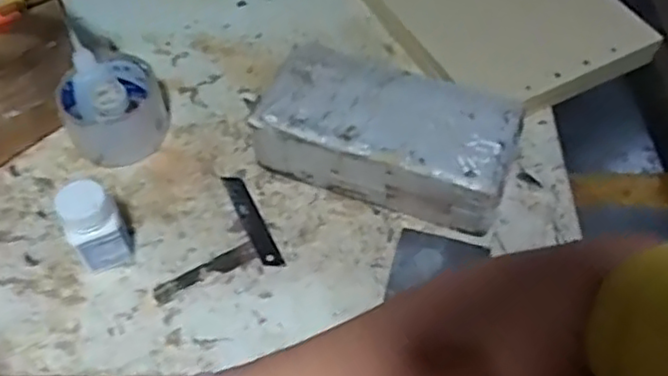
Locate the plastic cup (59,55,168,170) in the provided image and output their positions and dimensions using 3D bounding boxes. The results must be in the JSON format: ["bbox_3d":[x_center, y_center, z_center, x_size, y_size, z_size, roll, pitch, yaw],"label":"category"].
[{"bbox_3d":[-0.187,-0.068,0.585,0.083,0.050,0.080,1,55,-1],"label":"plastic cup"}]

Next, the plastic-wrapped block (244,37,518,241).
[{"bbox_3d":[0.042,-0.040,0.564,0.203,0.075,0.104,19,57,12],"label":"plastic-wrapped block"}]

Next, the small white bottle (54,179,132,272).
[{"bbox_3d":[-0.178,0.031,0.509,0.040,0.078,0.039,-23,58,-16],"label":"small white bottle"}]

